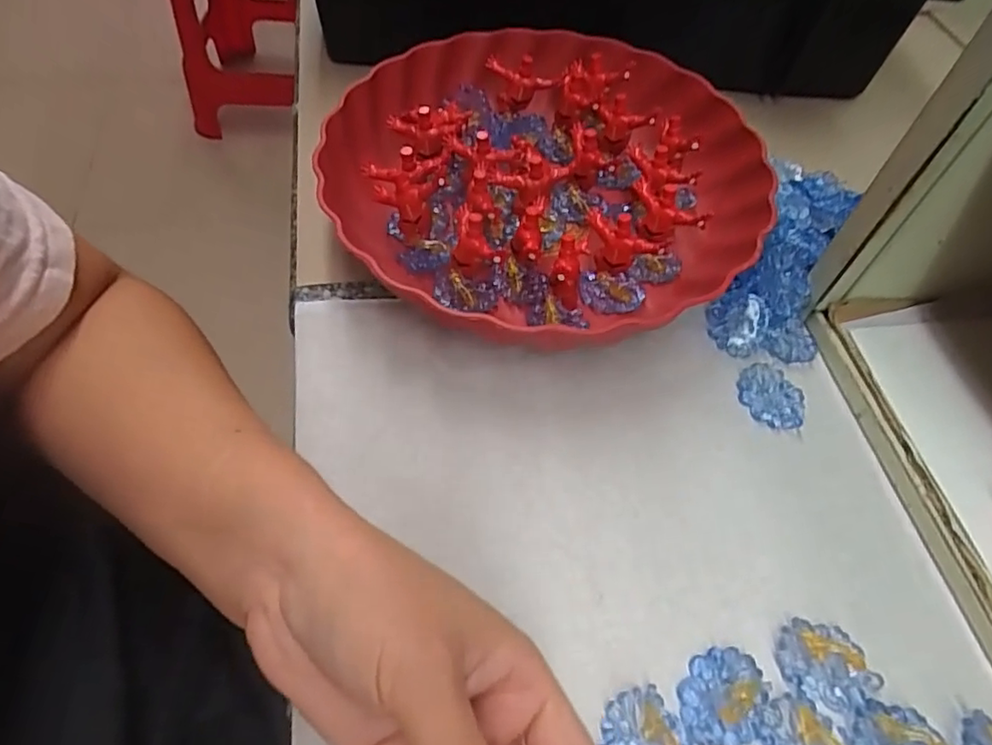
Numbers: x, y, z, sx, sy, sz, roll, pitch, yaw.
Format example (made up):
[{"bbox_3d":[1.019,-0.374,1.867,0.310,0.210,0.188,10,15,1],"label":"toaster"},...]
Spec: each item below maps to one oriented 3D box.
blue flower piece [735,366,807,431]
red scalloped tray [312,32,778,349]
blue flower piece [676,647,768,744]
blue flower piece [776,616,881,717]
[{"bbox_3d":[0.141,0.013,0.309,0.036,0.006,0.028,39,62,20],"label":"blue flower piece"},{"bbox_3d":[0.027,-0.109,0.346,0.218,0.067,0.217,-27,63,-20],"label":"red scalloped tray"},{"bbox_3d":[0.087,0.124,0.232,0.032,0.005,0.033,1,56,-4],"label":"blue flower piece"},{"bbox_3d":[0.131,0.114,0.239,0.031,0.009,0.035,-31,64,-22],"label":"blue flower piece"}]

